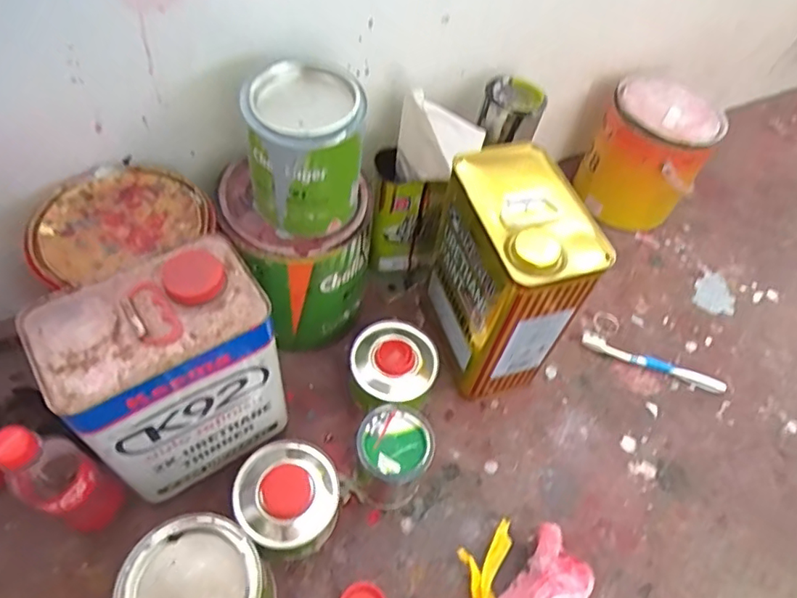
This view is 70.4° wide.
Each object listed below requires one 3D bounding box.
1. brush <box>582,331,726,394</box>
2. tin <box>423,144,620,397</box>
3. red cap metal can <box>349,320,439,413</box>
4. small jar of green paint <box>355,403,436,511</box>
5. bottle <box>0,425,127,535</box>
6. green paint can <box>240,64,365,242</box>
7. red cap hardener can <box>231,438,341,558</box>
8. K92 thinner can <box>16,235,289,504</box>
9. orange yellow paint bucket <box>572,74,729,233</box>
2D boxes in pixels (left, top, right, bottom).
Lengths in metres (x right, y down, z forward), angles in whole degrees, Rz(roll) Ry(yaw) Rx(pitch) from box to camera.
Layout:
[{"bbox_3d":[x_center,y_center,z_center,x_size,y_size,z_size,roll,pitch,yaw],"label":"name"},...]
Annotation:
[{"bbox_3d":[0.333,0.083,0.740,0.185,0.009,0.023,20,55,8],"label":"brush"},{"bbox_3d":[0.113,-0.013,0.641,0.114,0.256,0.166,-11,58,-14],"label":"tin"},{"bbox_3d":[-0.005,0.076,0.664,0.097,0.080,0.093,3,55,-4],"label":"red cap metal can"},{"bbox_3d":[-0.006,0.164,0.584,0.072,0.105,0.075,3,55,-4],"label":"small jar of green paint"},{"bbox_3d":[-0.302,0.162,0.507,0.058,0.200,0.054,29,57,15],"label":"bottle"},{"bbox_3d":[-0.089,-0.134,0.530,0.109,0.139,0.087,-5,57,-10],"label":"green paint can"},{"bbox_3d":[-0.110,0.200,0.570,0.099,0.088,0.100,3,55,-4],"label":"red cap hardener can"},{"bbox_3d":[-0.201,0.070,0.516,0.166,0.219,0.104,-27,63,-22],"label":"K92 thinner can"},{"bbox_3d":[0.367,-0.213,0.848,0.147,0.175,0.161,3,55,-4],"label":"orange yellow paint bucket"}]

